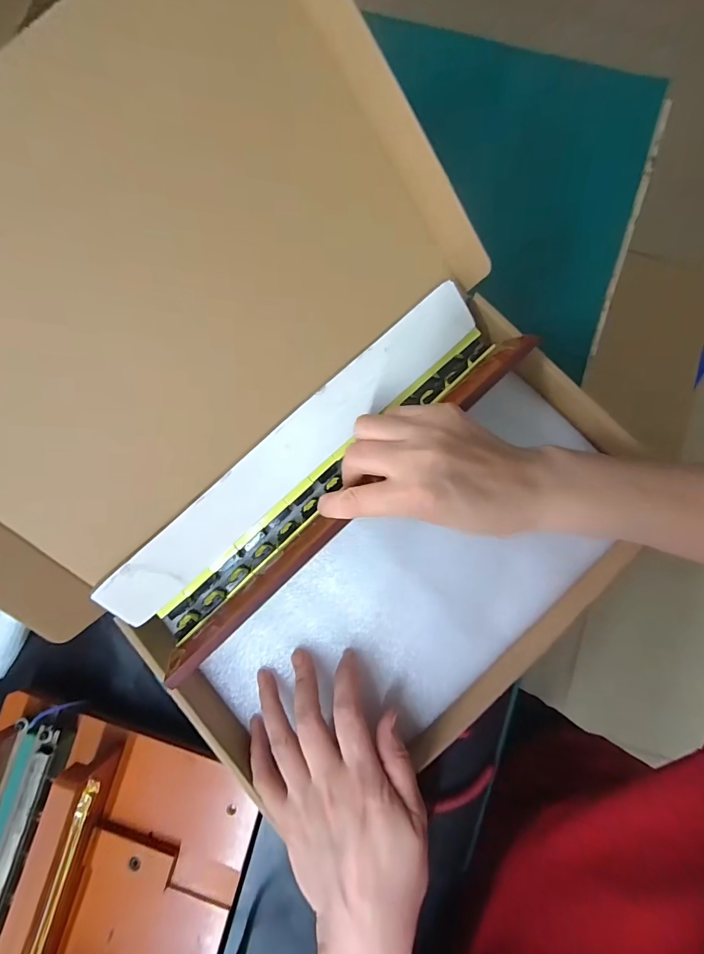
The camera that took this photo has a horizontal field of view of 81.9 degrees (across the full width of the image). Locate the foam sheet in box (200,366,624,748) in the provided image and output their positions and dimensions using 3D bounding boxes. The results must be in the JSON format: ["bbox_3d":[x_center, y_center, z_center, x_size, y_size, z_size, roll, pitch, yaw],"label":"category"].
[{"bbox_3d":[0.057,0.080,0.301,0.322,0.021,0.145,-44,84,-3],"label":"foam sheet in box"}]

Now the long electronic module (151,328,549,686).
[{"bbox_3d":[-0.006,0.007,0.288,0.320,0.055,0.045,-43,84,-2],"label":"long electronic module"}]

